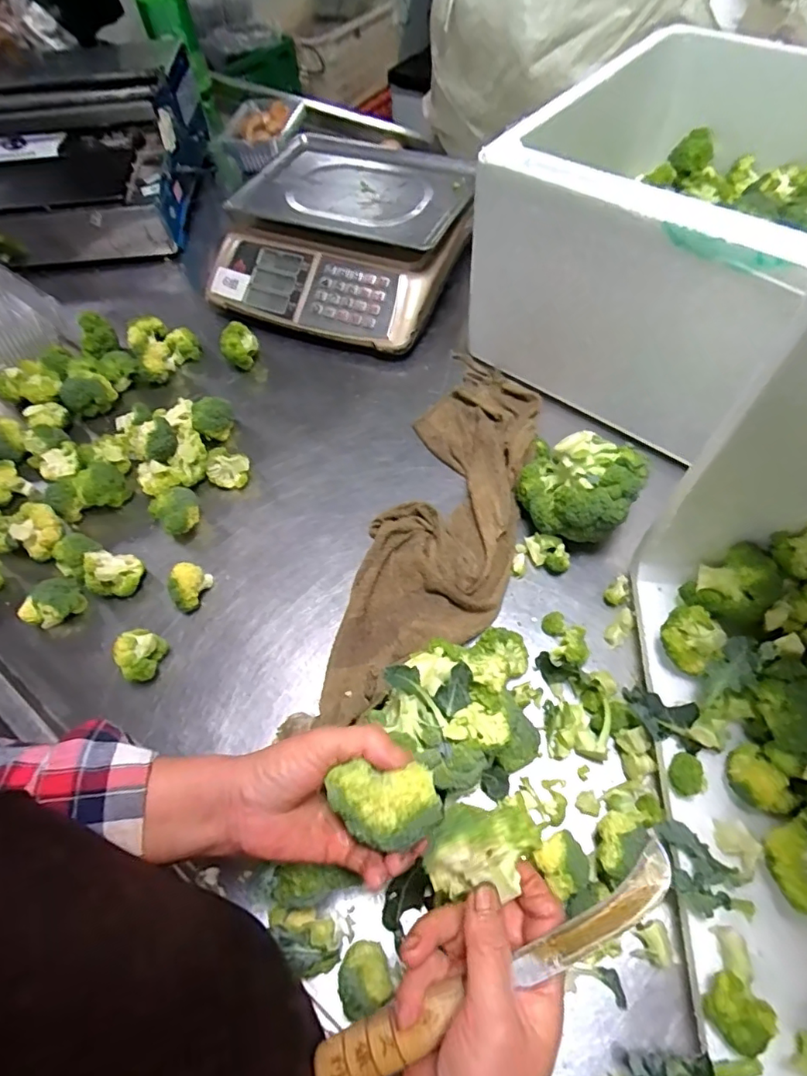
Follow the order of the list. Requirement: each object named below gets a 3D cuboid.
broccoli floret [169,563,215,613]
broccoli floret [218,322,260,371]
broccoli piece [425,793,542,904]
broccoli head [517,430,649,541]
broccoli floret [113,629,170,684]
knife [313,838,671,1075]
[{"bbox_3d":[-0.221,0.052,0.572,0.028,0.044,0.042,1,59,4],"label":"broccoli floret"},{"bbox_3d":[-0.227,-0.265,0.760,0.039,0.055,0.038,9,60,9],"label":"broccoli floret"},{"bbox_3d":[0.043,0.163,0.284,0.058,0.043,0.042,-9,59,-2],"label":"broccoli piece"},{"bbox_3d":[0.183,-0.060,0.581,0.124,0.080,0.111,27,64,18],"label":"broccoli head"},{"bbox_3d":[-0.257,0.117,0.536,0.034,0.042,0.045,4,59,6],"label":"broccoli floret"},{"bbox_3d":[0.048,0.218,0.274,0.202,0.011,0.024,-27,61,-4],"label":"knife"}]

